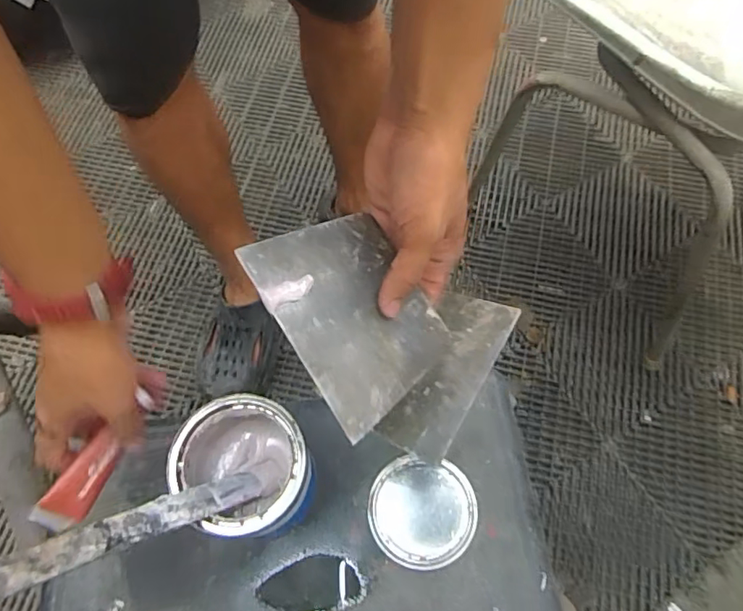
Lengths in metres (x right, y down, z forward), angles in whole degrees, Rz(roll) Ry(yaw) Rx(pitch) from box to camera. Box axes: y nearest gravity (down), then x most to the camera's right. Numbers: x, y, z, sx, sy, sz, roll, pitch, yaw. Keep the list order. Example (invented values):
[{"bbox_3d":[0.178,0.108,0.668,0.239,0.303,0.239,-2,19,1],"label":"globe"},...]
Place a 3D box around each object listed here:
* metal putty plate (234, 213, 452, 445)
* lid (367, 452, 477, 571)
[{"bbox_3d":[-0.012,0.003,0.370,0.095,0.005,0.139,-30,83,-20],"label":"metal putty plate"},{"bbox_3d":[0.047,0.193,0.510,0.096,0.015,0.093,0,64,1],"label":"lid"}]

